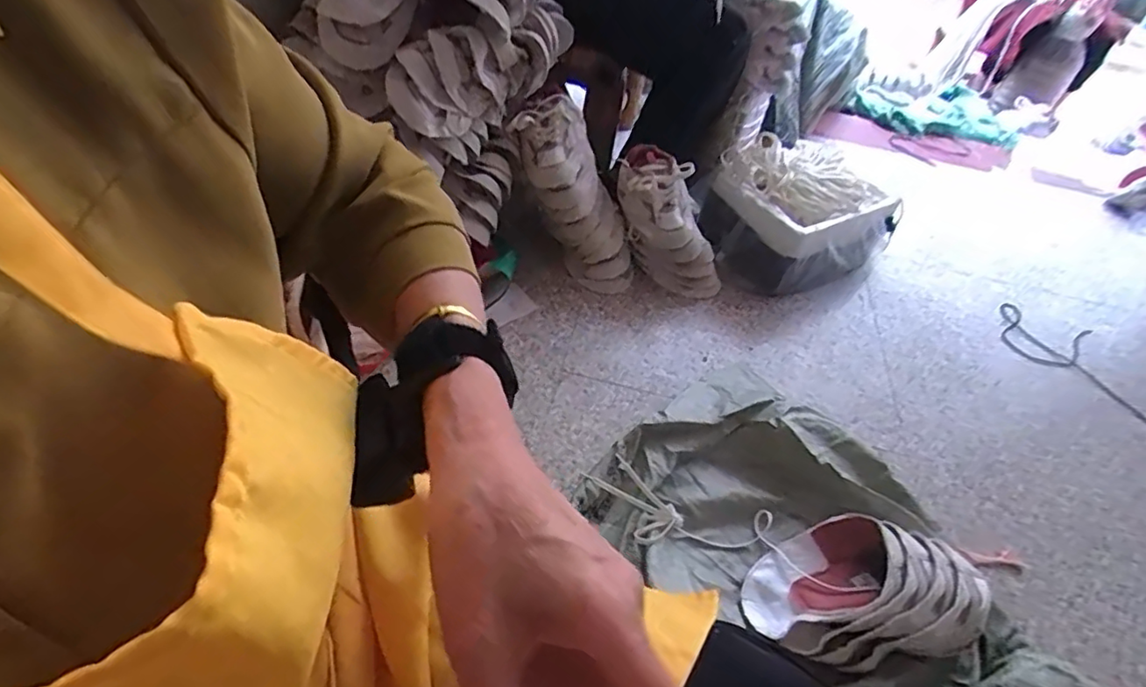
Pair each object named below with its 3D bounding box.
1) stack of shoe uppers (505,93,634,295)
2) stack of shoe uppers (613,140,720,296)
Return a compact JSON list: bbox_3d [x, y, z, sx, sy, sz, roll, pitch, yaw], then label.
[{"bbox_3d":[0.015,-0.248,1.002,0.116,0.342,0.085,-37,22,-32],"label":"stack of shoe uppers"},{"bbox_3d":[0.165,-0.206,1.025,0.084,0.281,0.125,-33,15,-30],"label":"stack of shoe uppers"}]

